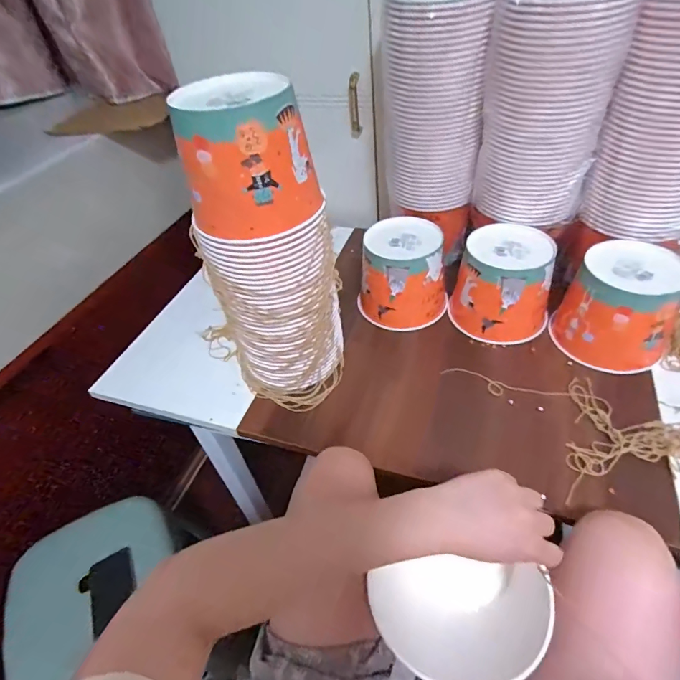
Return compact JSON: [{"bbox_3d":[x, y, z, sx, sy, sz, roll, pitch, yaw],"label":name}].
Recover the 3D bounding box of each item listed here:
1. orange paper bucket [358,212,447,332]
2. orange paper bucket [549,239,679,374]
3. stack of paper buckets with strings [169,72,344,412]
[{"bbox_3d":[0.109,-0.113,0.734,0.150,0.128,0.149,0,45,7],"label":"orange paper bucket"},{"bbox_3d":[0.417,-0.049,0.631,0.150,0.134,0.141,33,57,33],"label":"orange paper bucket"},{"bbox_3d":[-0.096,-0.096,0.563,0.161,0.396,0.152,20,51,25],"label":"stack of paper buckets with strings"}]

